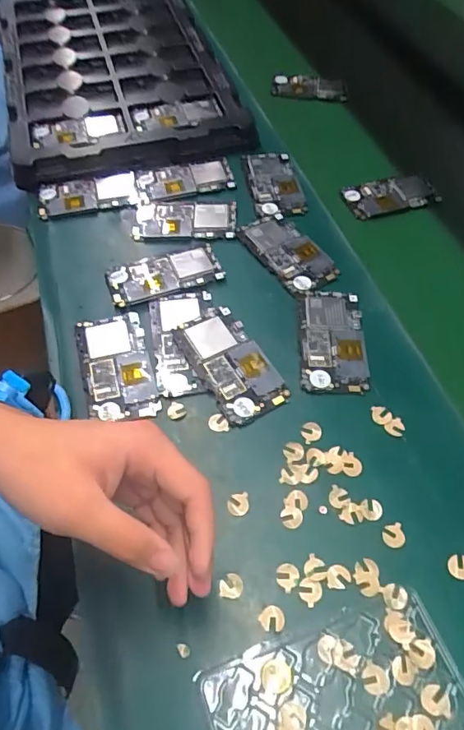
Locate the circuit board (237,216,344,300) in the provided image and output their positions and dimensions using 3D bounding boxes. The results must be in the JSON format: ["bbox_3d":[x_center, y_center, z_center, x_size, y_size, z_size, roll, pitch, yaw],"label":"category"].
[{"bbox_3d":[0.065,-0.132,0.589,0.067,0.010,0.128,-24,60,-17],"label":"circuit board"}]

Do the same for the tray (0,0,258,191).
[{"bbox_3d":[-0.202,-0.518,0.834,0.329,0.026,0.636,-12,57,-10],"label":"tray"}]

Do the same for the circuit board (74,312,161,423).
[{"bbox_3d":[-0.115,0.001,0.497,0.067,0.008,0.120,-12,57,-10],"label":"circuit board"}]

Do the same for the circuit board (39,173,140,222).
[{"bbox_3d":[-0.186,-0.219,0.652,0.124,0.017,0.055,-12,57,-10],"label":"circuit board"}]

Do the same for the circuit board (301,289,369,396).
[{"bbox_3d":[0.102,-0.027,0.512,0.064,0.006,0.126,4,56,1],"label":"circuit board"}]

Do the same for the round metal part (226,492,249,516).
[{"bbox_3d":[0.005,0.116,0.421,0.018,0.004,0.018,1,56,-1],"label":"round metal part"}]

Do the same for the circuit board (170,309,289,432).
[{"bbox_3d":[-0.001,-0.002,0.494,0.065,0.010,0.122,-25,60,-18],"label":"circuit board"}]

